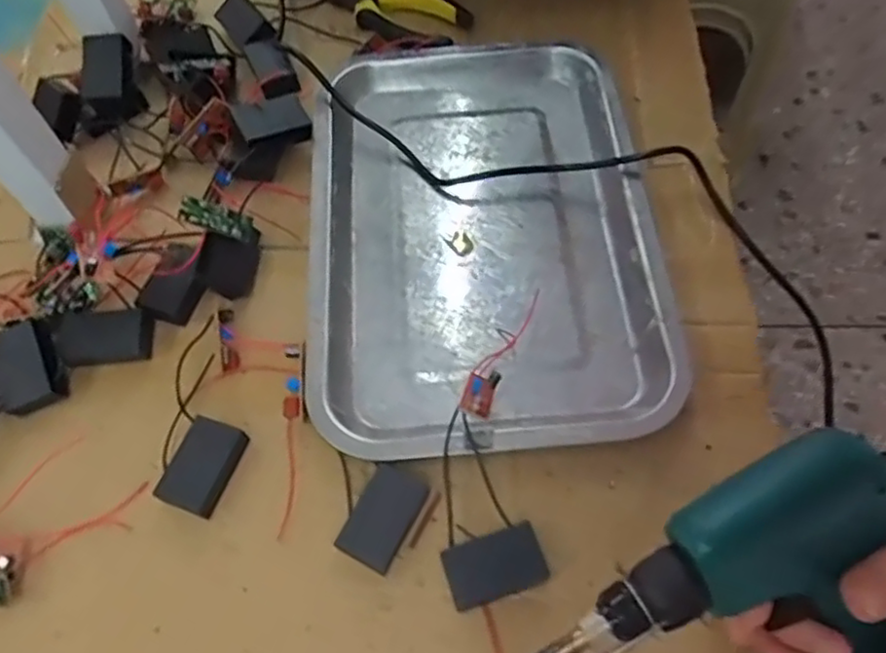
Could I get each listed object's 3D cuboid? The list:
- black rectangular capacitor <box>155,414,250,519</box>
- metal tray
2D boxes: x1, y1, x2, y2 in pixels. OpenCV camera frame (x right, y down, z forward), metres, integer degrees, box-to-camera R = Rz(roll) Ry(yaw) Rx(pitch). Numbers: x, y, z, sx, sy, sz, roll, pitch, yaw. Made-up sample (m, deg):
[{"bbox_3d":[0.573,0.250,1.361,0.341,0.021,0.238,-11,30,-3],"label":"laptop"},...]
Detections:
[{"bbox_3d":[-0.129,0.076,0.364,0.030,0.017,0.047,17,63,12],"label":"black rectangular capacitor"},{"bbox_3d":[0.019,-0.068,0.428,0.213,0.022,0.302,-6,61,0],"label":"metal tray"}]

